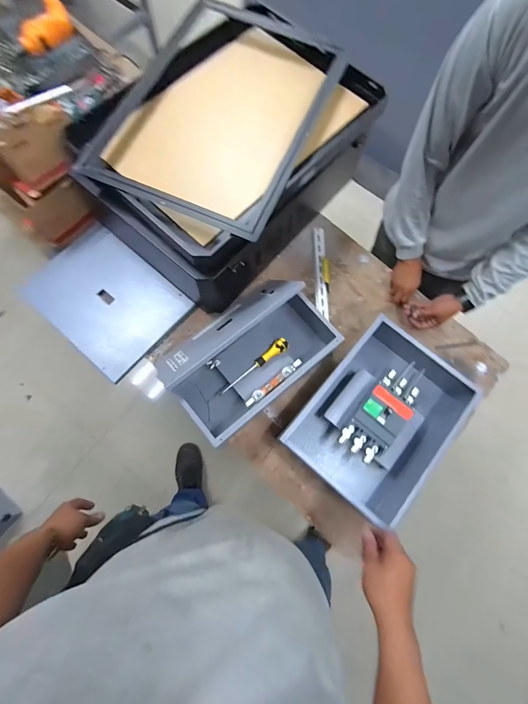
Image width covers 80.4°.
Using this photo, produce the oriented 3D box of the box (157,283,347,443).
[{"bbox_3d":[-0.047,-0.006,0.804,0.412,0.146,0.288,-39,80,-10],"label":"box"}]

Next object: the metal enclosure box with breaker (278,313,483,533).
[{"bbox_3d":[0.282,0.165,0.784,0.311,0.138,0.393,39,78,8],"label":"metal enclosure box with breaker"}]

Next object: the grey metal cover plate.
[{"bbox_3d":[-0.463,-0.160,0.905,0.434,0.032,0.306,39,78,8],"label":"grey metal cover plate"}]

